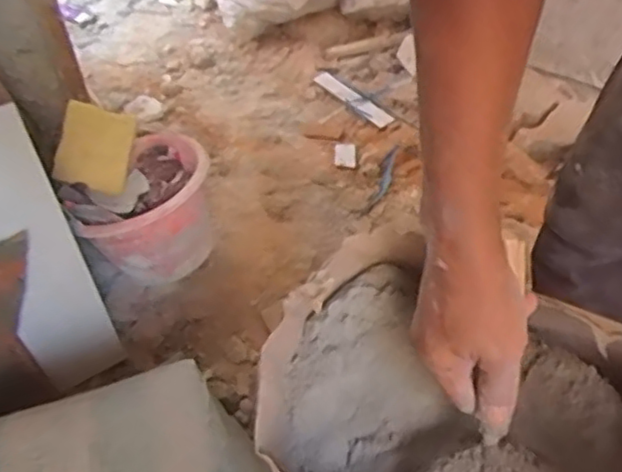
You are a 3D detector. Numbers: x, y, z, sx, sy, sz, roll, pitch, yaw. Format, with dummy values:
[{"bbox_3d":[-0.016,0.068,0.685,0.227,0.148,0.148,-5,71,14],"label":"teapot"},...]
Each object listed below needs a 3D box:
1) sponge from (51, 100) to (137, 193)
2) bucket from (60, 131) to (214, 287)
[{"bbox_3d":[-0.347,-0.145,1.064,0.011,0.115,0.139,-8,68,49],"label":"sponge"},{"bbox_3d":[-0.268,-0.046,1.060,0.212,0.176,0.215,-1,49,1],"label":"bucket"}]

